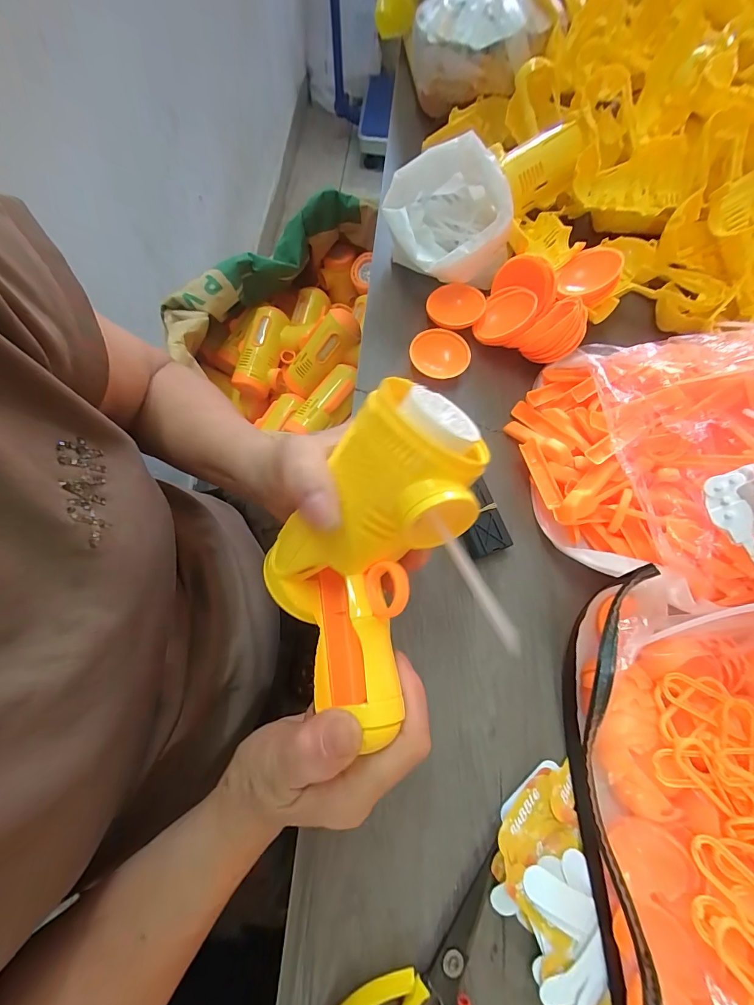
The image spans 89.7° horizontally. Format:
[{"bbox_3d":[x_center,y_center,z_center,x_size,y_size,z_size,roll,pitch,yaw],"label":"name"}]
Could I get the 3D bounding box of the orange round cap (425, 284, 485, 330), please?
[{"bbox_3d":[0.077,-0.190,0.366,0.051,0.012,0.056,1,71,-2],"label":"orange round cap"}]

